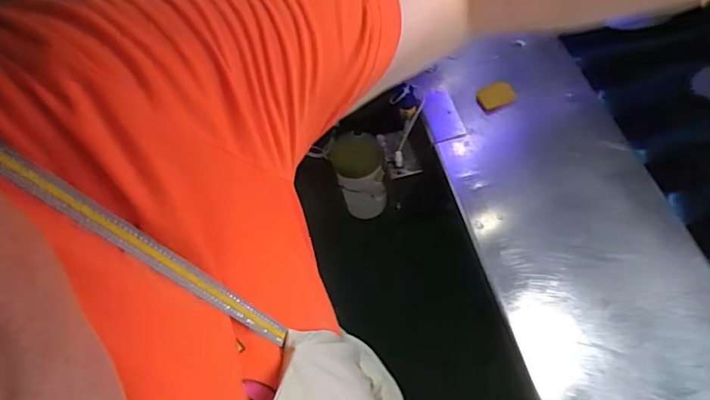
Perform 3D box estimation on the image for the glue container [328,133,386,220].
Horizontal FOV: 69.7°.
[{"bbox_3d":[0.004,-0.038,0.825,0.084,0.128,0.085,-6,58,-3],"label":"glue container"}]

